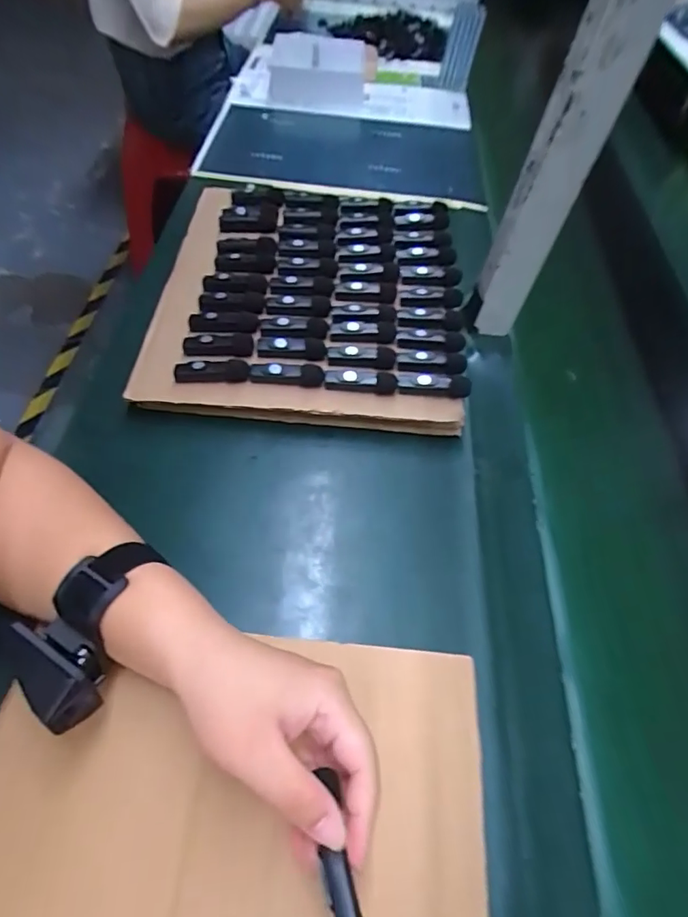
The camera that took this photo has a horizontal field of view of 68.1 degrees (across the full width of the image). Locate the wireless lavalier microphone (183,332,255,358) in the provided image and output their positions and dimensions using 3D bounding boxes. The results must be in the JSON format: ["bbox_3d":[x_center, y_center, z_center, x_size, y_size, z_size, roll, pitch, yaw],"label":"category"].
[{"bbox_3d":[-0.116,-0.104,0.470,0.063,0.012,0.022,-1,56,-4],"label":"wireless lavalier microphone"}]

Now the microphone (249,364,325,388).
[{"bbox_3d":[-0.050,-0.075,0.449,0.065,0.015,0.013,4,56,0],"label":"microphone"}]

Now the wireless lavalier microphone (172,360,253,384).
[{"bbox_3d":[-0.117,-0.078,0.451,0.066,0.014,0.018,-2,56,-5],"label":"wireless lavalier microphone"}]

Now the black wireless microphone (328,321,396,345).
[{"bbox_3d":[0.018,-0.121,0.491,0.063,0.012,0.021,1,56,-2],"label":"black wireless microphone"}]

